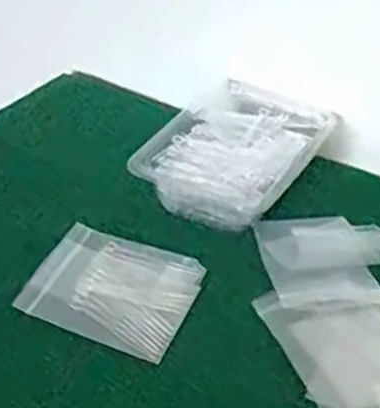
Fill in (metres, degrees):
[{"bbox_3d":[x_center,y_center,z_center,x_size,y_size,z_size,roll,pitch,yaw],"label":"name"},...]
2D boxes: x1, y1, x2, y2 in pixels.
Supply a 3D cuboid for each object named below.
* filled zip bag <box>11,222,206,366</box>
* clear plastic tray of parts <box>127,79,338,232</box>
[{"bbox_3d":[-0.058,0.061,0.588,0.119,0.012,0.110,14,41,17],"label":"filled zip bag"},{"bbox_3d":[0.047,-0.047,0.696,0.130,0.045,0.181,20,44,24],"label":"clear plastic tray of parts"}]

